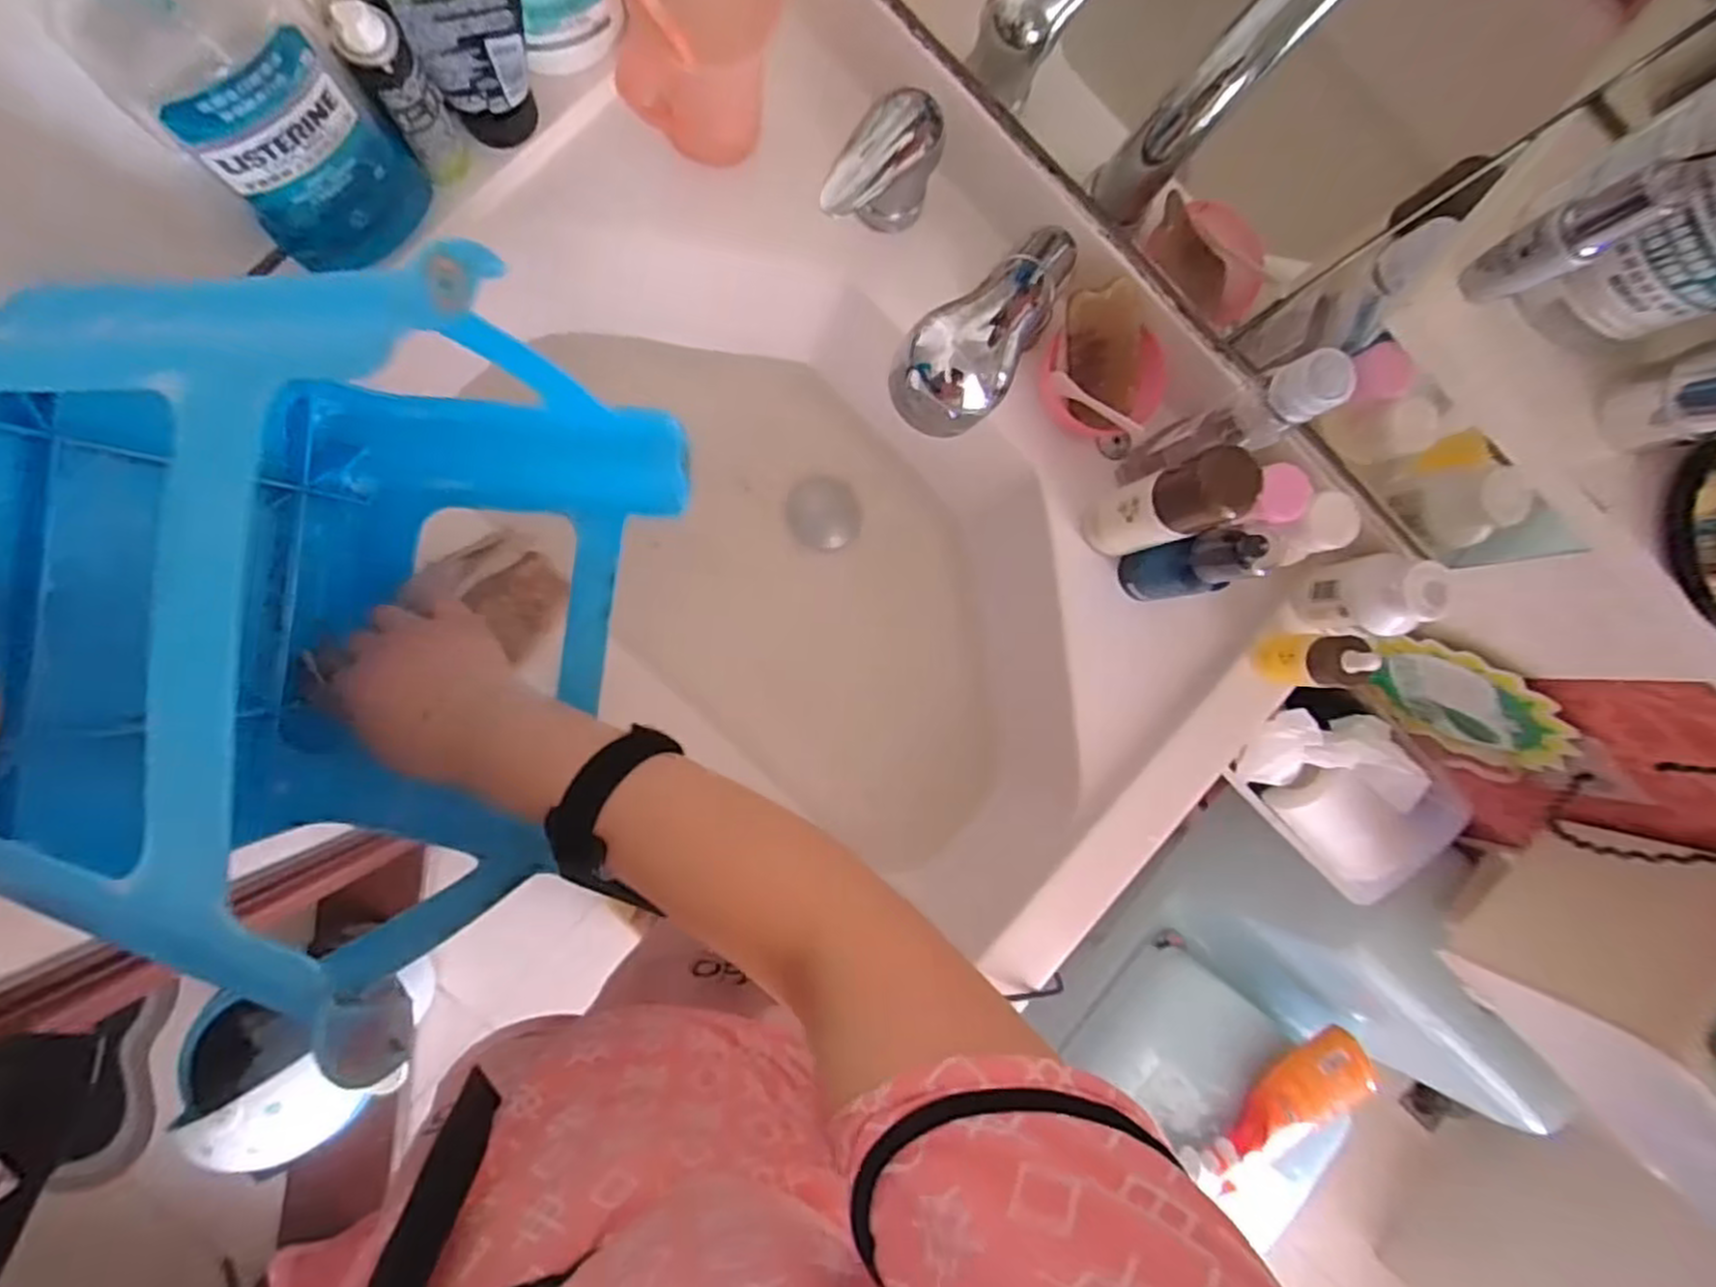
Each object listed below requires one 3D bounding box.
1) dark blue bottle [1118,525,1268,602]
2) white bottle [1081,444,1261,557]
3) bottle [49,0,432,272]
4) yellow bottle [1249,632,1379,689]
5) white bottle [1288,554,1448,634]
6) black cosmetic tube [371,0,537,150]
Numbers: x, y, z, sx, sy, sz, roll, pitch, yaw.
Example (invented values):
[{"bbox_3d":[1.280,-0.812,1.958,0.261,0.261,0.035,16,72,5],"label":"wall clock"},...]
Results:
[{"bbox_3d":[0.214,-0.050,0.492,0.031,0.119,0.035,-5,89,-9],"label":"dark blue bottle"},{"bbox_3d":[0.187,-0.083,0.472,0.033,0.140,0.042,-20,92,-9],"label":"white bottle"},{"bbox_3d":[-0.293,-0.266,0.371,0.053,0.221,0.090,44,83,-5],"label":"bottle"},{"bbox_3d":[0.303,0.012,0.512,0.027,0.079,0.033,6,88,-9],"label":"yellow bottle"},{"bbox_3d":[0.340,-0.032,0.510,0.046,0.084,0.052,-5,89,-9],"label":"white bottle"},{"bbox_3d":[-0.221,-0.337,0.433,0.072,0.118,0.033,-15,91,-9],"label":"black cosmetic tube"}]

